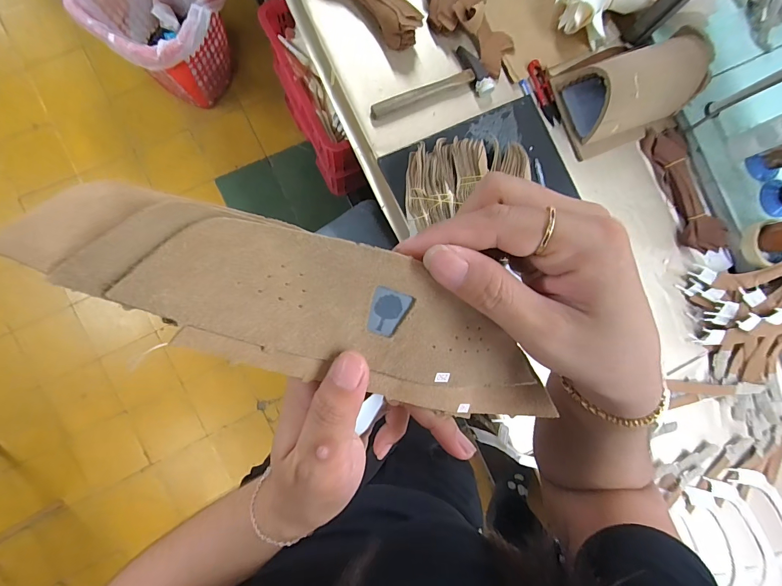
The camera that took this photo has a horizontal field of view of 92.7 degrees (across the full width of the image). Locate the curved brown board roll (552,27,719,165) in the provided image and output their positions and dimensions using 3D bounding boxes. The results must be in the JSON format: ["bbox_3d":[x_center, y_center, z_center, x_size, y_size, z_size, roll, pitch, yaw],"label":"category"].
[{"bbox_3d":[0.419,-0.348,0.638,0.210,0.122,0.149,-22,92,-5],"label":"curved brown board roll"}]

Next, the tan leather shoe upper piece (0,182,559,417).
[{"bbox_3d":[-0.012,0.013,0.158,0.217,0.023,0.057,23,85,-25],"label":"tan leather shoe upper piece"}]

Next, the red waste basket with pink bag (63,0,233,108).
[{"bbox_3d":[-0.670,-0.803,1.141,0.355,0.340,0.343,29,88,-5],"label":"red waste basket with pink bag"}]

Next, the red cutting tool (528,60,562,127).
[{"bbox_3d":[0.281,-0.364,0.678,0.038,0.009,0.115,-20,92,-5],"label":"red cutting tool"}]

